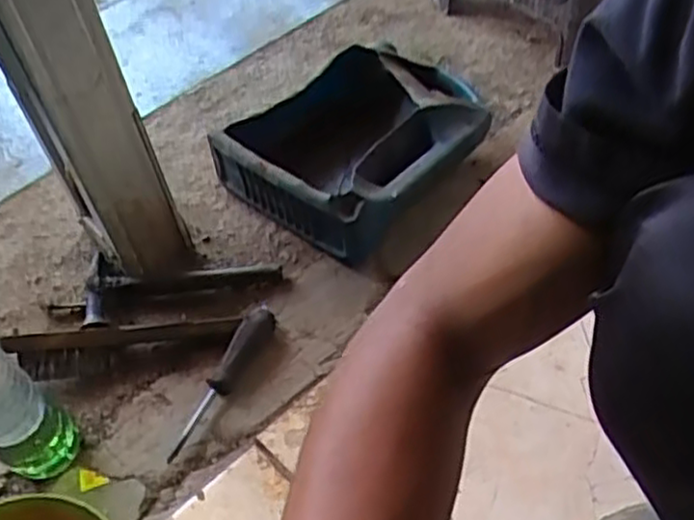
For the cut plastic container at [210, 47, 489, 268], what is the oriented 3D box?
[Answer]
[{"bbox_3d":[0.013,-0.135,0.819,0.202,0.114,0.239,35,61,30],"label":"cut plastic container"}]

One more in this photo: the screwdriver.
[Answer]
[{"bbox_3d":[-0.121,0.116,0.705,0.027,0.021,0.163,25,71,24],"label":"screwdriver"}]

